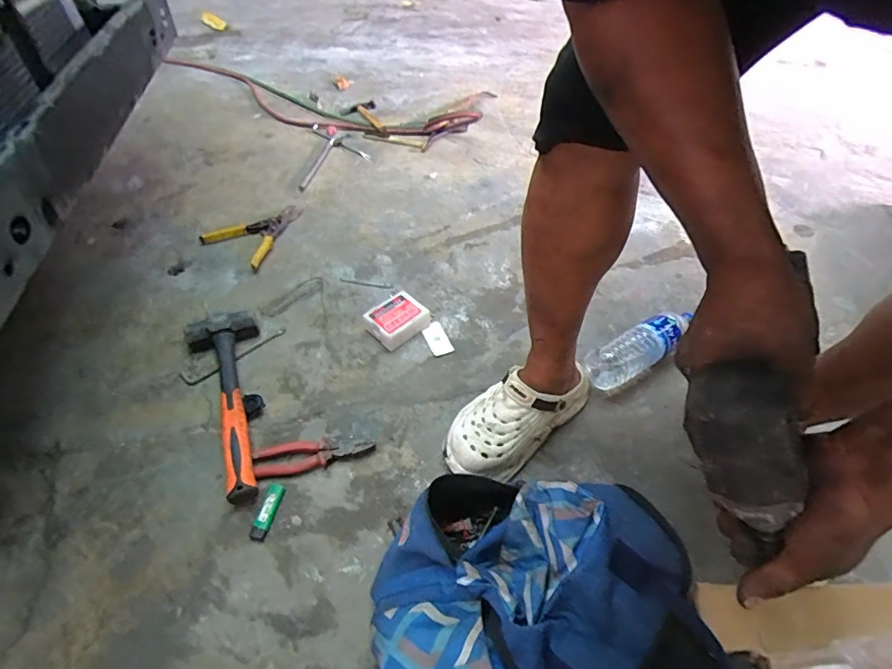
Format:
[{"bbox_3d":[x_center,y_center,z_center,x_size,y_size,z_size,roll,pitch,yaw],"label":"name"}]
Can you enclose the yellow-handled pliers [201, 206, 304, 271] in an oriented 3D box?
[{"bbox_3d":[-0.443,-0.255,1.116,0.165,0.015,0.216,26,55,20],"label":"yellow-handled pliers"}]

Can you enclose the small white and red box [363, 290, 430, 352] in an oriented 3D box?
[{"bbox_3d":[-0.100,-0.030,0.926,0.093,0.043,0.108,34,58,25],"label":"small white and red box"}]

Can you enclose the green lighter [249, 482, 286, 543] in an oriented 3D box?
[{"bbox_3d":[-0.268,0.266,0.698,0.024,0.013,0.083,9,51,7],"label":"green lighter"}]

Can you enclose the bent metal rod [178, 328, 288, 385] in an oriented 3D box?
[{"bbox_3d":[-0.397,0.044,0.885,0.200,0.013,0.043,-29,56,-22],"label":"bent metal rod"}]

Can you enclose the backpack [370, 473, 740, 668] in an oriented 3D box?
[{"bbox_3d":[0.135,0.360,0.535,0.345,0.150,0.448,-28,56,-29],"label":"backpack"}]

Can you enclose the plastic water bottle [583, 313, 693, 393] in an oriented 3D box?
[{"bbox_3d":[0.364,0.029,0.873,0.243,0.073,0.071,-26,55,-21],"label":"plastic water bottle"}]

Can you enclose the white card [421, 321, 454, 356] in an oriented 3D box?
[{"bbox_3d":[-0.018,0.007,0.923,0.043,0.009,0.072,-21,53,-17],"label":"white card"}]

